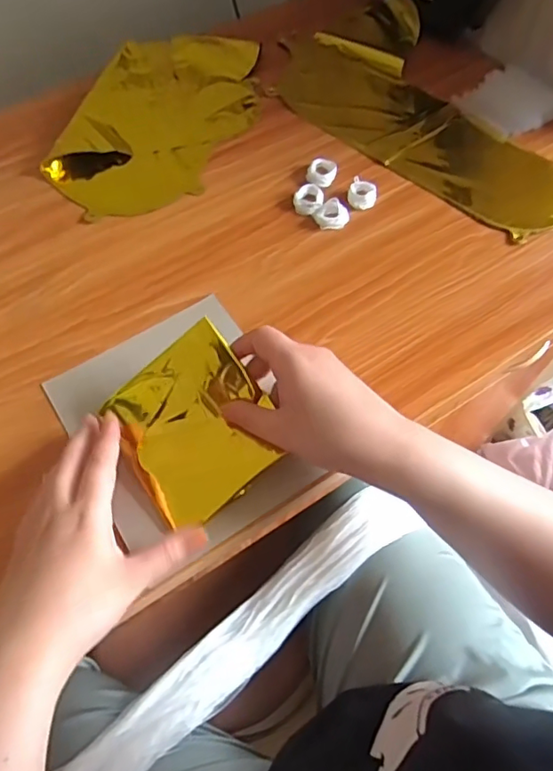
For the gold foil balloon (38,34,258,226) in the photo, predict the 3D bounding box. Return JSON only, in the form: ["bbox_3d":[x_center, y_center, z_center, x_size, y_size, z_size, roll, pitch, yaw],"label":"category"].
[{"bbox_3d":[-0.125,-0.291,0.599,0.179,0.016,0.284,15,63,8],"label":"gold foil balloon"}]

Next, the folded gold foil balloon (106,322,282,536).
[{"bbox_3d":[-0.061,0.030,0.411,0.109,0.014,0.117,-37,85,-4],"label":"folded gold foil balloon"}]

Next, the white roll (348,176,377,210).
[{"bbox_3d":[0.085,-0.188,0.538,0.027,0.012,0.030,8,63,4],"label":"white roll"}]

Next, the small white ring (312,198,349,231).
[{"bbox_3d":[0.054,-0.165,0.527,0.030,0.011,0.030,0,63,0],"label":"small white ring"}]

